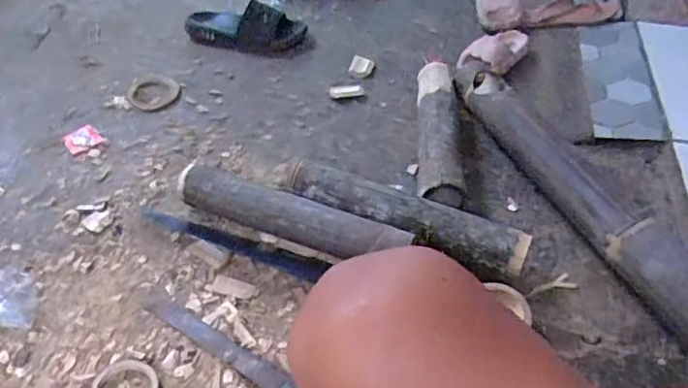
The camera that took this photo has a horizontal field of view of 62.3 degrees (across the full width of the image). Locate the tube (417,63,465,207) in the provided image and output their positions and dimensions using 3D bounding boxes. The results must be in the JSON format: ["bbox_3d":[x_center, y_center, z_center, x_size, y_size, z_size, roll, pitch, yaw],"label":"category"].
[{"bbox_3d":[0.163,-0.117,0.963,0.074,0.059,0.352,5,47,1],"label":"tube"}]

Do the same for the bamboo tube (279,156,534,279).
[{"bbox_3d":[0.082,0.034,0.834,0.372,0.065,0.074,19,48,13],"label":"bamboo tube"}]

